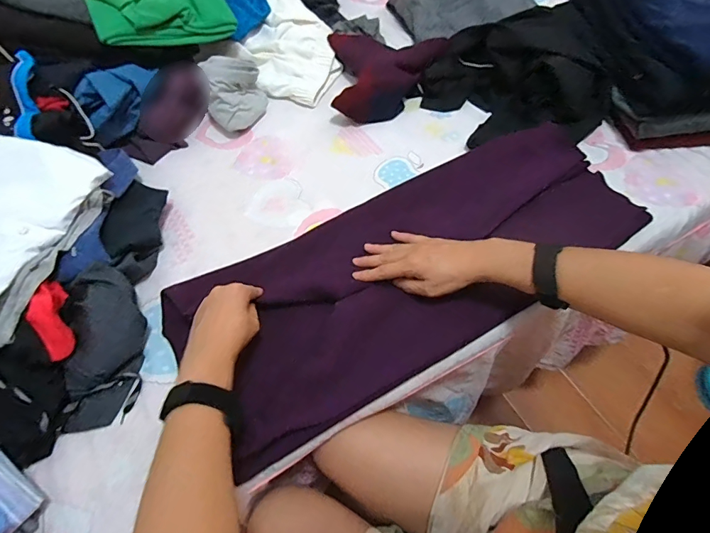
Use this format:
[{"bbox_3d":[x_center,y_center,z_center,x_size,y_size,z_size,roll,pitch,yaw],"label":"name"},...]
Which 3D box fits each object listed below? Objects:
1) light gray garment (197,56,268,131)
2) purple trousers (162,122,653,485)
[{"bbox_3d":[-0.203,-0.296,0.698,0.097,0.097,0.081,-21,61,-7],"label":"light gray garment"},{"bbox_3d":[0.076,-0.014,0.564,0.608,0.052,0.277,-32,63,-15],"label":"purple trousers"}]

